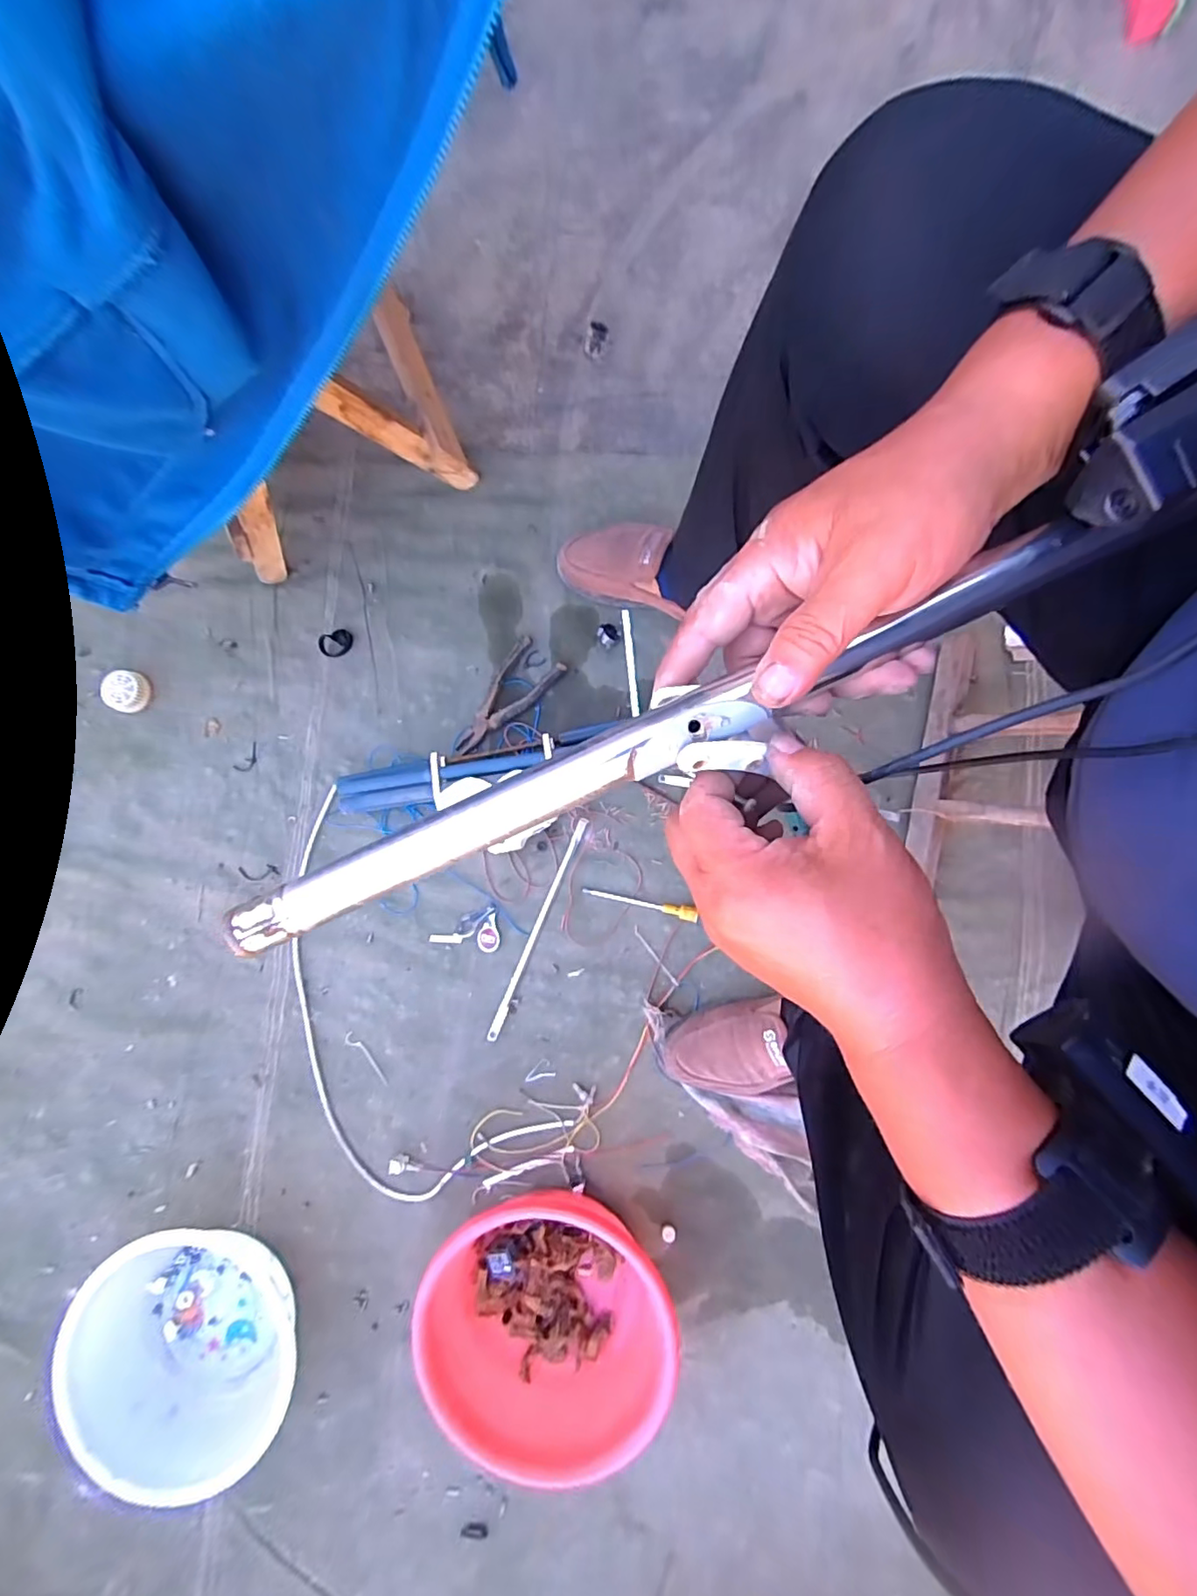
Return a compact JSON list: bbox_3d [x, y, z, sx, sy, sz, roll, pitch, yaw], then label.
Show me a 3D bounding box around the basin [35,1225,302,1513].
[{"bbox_3d":[-0.448,0.595,0.626,0.255,0.085,0.202,29,87,4],"label":"basin"}]

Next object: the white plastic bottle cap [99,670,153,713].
[{"bbox_3d":[-0.591,-0.134,0.718,0.045,0.025,0.051,24,86,4],"label":"white plastic bottle cap"}]

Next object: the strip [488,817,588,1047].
[{"bbox_3d":[-0.073,0.158,0.699,0.013,0.011,0.274,22,86,3],"label":"strip"}]

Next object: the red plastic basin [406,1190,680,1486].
[{"bbox_3d":[-0.054,0.548,0.612,0.251,0.096,0.251,0,85,2],"label":"red plastic basin"}]

